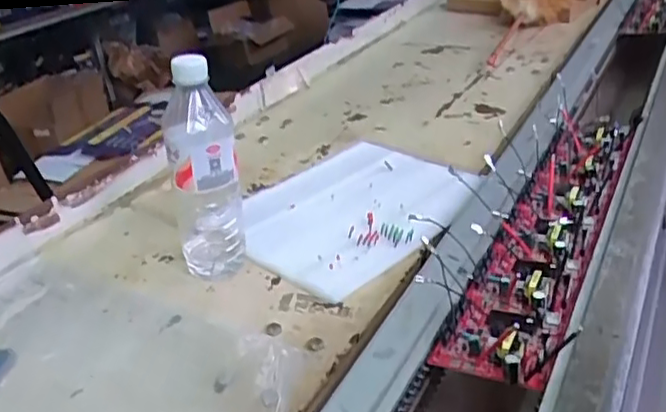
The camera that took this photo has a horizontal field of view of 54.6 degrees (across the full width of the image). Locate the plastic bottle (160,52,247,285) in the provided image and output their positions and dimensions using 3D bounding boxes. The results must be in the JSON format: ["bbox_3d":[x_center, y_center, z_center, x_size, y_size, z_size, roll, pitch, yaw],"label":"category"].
[{"bbox_3d":[-0.125,-0.031,0.630,0.065,0.225,0.061,-8,31,-11],"label":"plastic bottle"}]

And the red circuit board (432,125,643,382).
[{"bbox_3d":[0.232,0.015,0.675,0.086,0.041,0.472,14,34,27],"label":"red circuit board"}]

